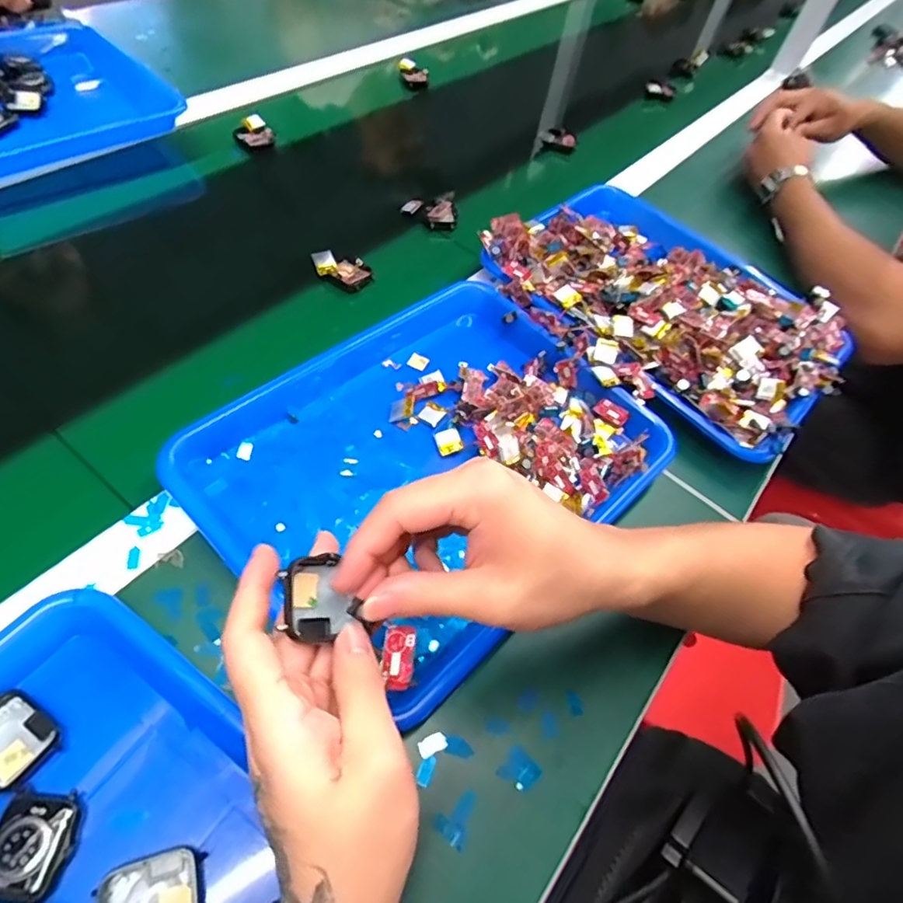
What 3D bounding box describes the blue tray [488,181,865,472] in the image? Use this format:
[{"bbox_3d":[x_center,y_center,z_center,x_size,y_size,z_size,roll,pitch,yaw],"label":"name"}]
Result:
[{"bbox_3d":[0.212,-0.160,0.563,0.349,0.054,0.272,40,59,15],"label":"blue tray"}]

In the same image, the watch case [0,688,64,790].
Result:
[{"bbox_3d":[-0.236,0.152,0.297,0.044,0.008,0.037,33,57,11],"label":"watch case"}]

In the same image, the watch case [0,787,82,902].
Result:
[{"bbox_3d":[-0.203,0.190,0.271,0.036,0.012,0.044,7,56,-7],"label":"watch case"}]

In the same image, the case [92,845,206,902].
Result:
[{"bbox_3d":[-0.142,0.214,0.268,0.045,0.013,0.039,-9,59,-17],"label":"case"}]

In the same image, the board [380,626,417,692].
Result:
[{"bbox_3d":[-0.025,0.097,0.266,0.016,0.004,0.029,2,85,-11],"label":"board"}]

